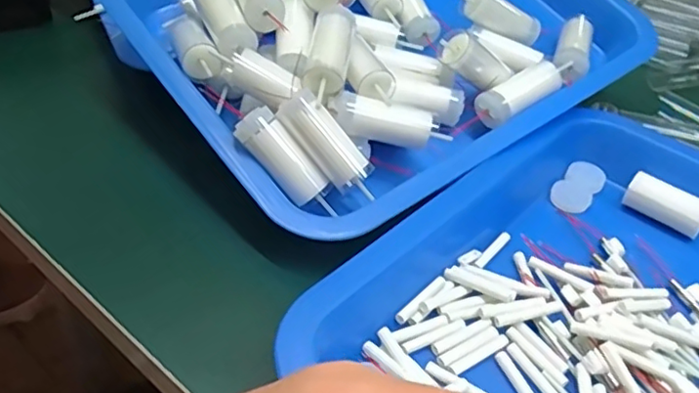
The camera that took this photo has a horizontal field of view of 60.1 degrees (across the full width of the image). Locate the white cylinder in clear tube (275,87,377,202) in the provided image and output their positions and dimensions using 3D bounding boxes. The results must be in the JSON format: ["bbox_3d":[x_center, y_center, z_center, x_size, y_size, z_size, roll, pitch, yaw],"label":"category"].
[{"bbox_3d":[-0.009,-0.023,0.288,0.057,0.017,0.015,50,48,-7],"label":"white cylinder in clear tube"}]

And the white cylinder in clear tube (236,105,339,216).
[{"bbox_3d":[-0.029,-0.015,0.290,0.060,0.019,0.016,49,45,-12],"label":"white cylinder in clear tube"}]

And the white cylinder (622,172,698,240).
[{"bbox_3d":[0.167,0.004,0.317,0.040,0.015,0.017,32,46,27],"label":"white cylinder"}]

